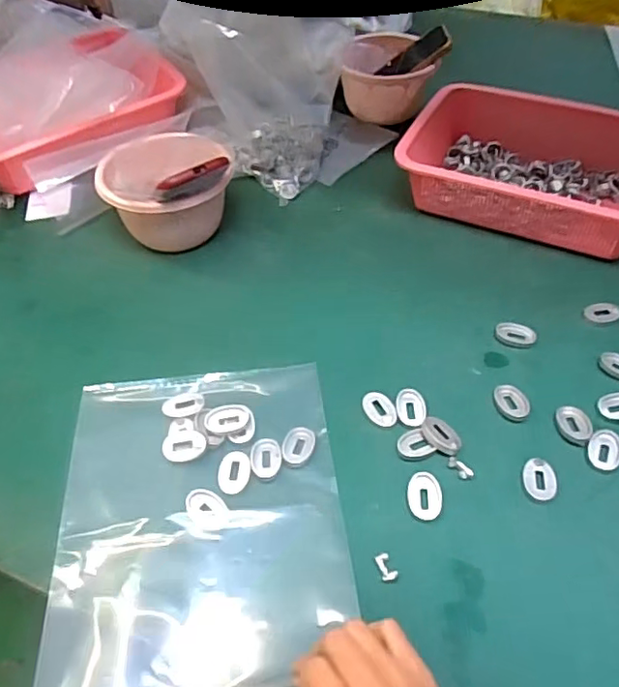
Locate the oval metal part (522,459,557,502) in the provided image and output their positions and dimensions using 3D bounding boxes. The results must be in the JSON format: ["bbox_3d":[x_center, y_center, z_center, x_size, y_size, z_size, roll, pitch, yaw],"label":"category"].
[{"bbox_3d":[0.189,0.111,0.482,0.026,0.004,0.037,4,50,5],"label":"oval metal part"}]

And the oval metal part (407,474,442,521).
[{"bbox_3d":[0.093,0.122,0.471,0.027,0.007,0.037,-1,49,1],"label":"oval metal part"}]

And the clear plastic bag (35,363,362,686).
[{"bbox_3d":[-0.084,0.139,0.460,0.214,0.018,0.293,-4,46,-7],"label":"clear plastic bag"}]

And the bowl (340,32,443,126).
[{"bbox_3d":[0.112,-0.394,0.883,0.126,0.093,0.124,-1,49,1],"label":"bowl"}]

